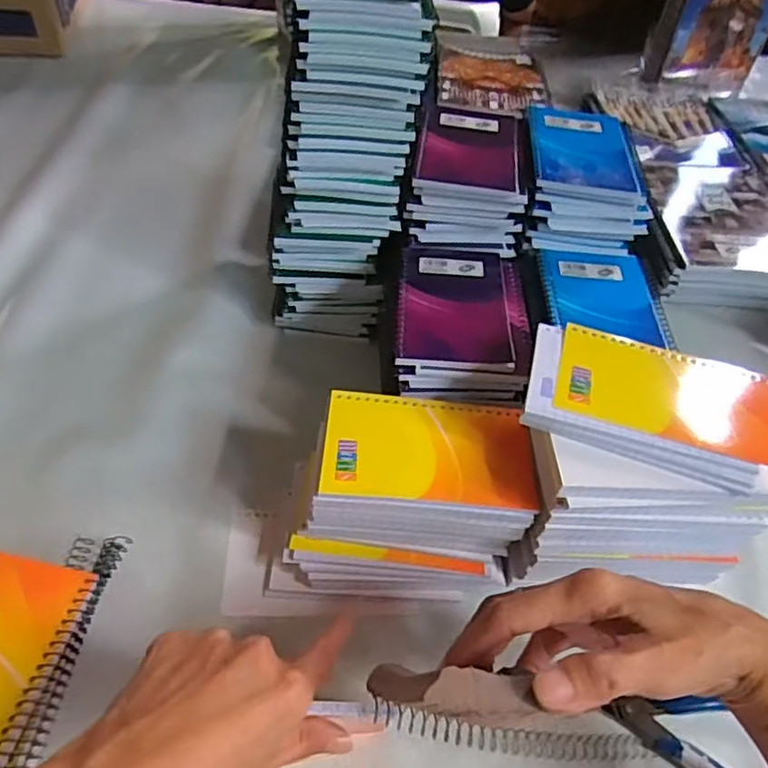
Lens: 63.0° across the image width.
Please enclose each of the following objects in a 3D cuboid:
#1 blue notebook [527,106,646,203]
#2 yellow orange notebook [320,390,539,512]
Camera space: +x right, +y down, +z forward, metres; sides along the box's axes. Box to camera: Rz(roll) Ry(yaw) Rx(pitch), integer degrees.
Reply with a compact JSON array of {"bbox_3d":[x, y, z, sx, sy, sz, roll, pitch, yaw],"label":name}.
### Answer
[{"bbox_3d":[0.167,-0.196,0.526,0.086,0.012,0.122,7,47,0],"label":"blue notebook"},{"bbox_3d":[0.028,0.040,0.392,0.128,0.008,0.077,6,47,-2],"label":"yellow orange notebook"}]

